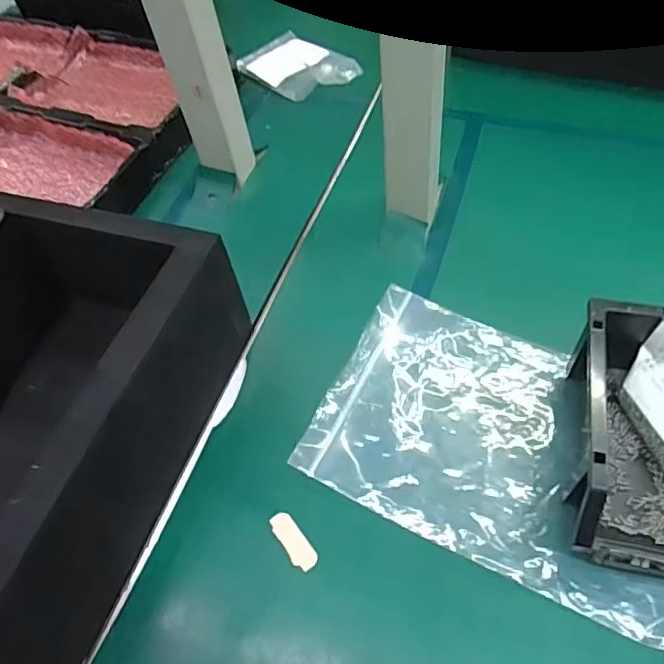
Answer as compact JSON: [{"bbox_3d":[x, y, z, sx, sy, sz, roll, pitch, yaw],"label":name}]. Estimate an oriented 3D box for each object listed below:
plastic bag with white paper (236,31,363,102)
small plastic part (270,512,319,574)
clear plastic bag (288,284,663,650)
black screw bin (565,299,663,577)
[{"bbox_3d":[-0.042,-0.325,0.716,0.131,0.011,0.098,33,65,24],"label":"plastic bag with white paper"},{"bbox_3d":[-0.026,0.142,0.395,0.015,0.004,0.042,-35,60,-17],"label":"small plastic part"},{"bbox_3d":[0.132,0.078,0.415,0.272,0.019,0.175,22,61,18],"label":"clear plastic bag"},{"bbox_3d":[0.213,0.070,0.377,0.104,0.074,0.156,9,58,11],"label":"black screw bin"}]

